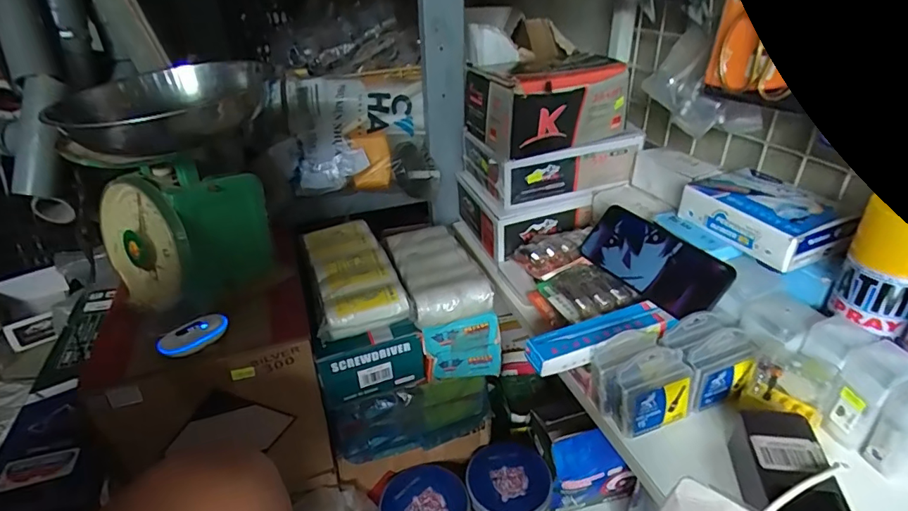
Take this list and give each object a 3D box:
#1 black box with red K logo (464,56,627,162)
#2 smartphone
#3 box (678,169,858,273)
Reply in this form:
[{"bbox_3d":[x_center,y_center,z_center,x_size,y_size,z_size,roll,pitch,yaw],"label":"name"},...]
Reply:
[{"bbox_3d":[0.130,-0.214,0.691,0.186,0.095,0.157,-12,32,-17],"label":"black box with red K logo"},{"bbox_3d":[0.223,0.005,0.557,0.010,0.075,0.163,32,7,-48],"label":"smartphone"},{"bbox_3d":[0.339,-0.044,0.542,0.100,0.047,0.150,-9,32,-13],"label":"box"}]

